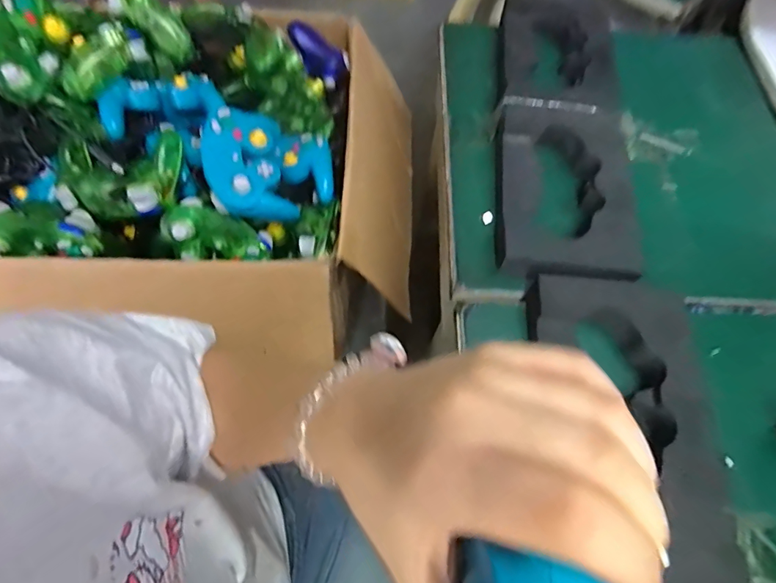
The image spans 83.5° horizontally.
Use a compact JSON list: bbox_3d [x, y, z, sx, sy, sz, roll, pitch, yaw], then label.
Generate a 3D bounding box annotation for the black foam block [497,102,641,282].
[{"bbox_3d":[0.177,-0.107,0.439,0.128,0.038,0.212,5,65,1],"label":"black foam block"}]

